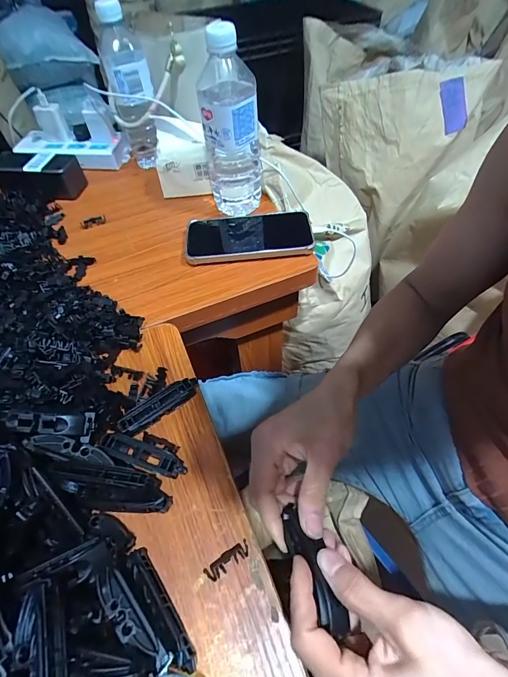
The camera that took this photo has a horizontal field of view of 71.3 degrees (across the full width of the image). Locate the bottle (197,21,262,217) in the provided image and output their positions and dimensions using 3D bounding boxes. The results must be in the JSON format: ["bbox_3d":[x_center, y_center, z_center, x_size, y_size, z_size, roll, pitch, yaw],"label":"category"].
[{"bbox_3d":[-0.028,-0.259,0.448,0.069,0.204,0.060,-5,54,-1],"label":"bottle"}]

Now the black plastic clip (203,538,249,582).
[{"bbox_3d":[-0.020,0.168,0.268,0.037,0.007,0.012,-29,58,-17],"label":"black plastic clip"}]

